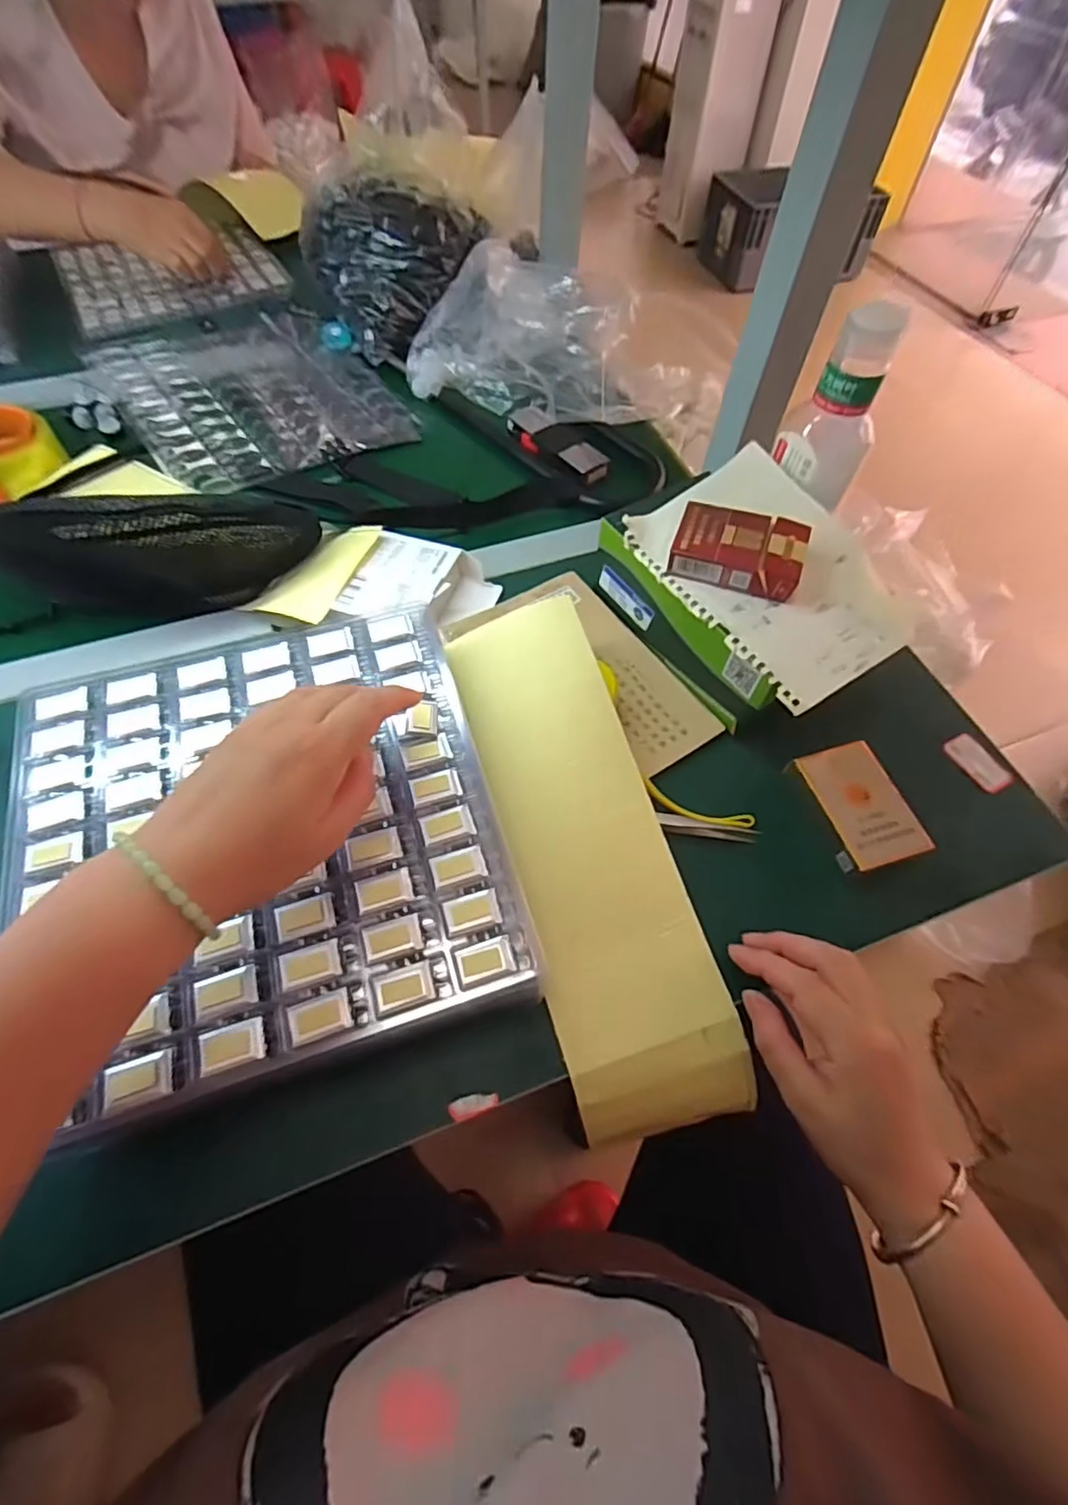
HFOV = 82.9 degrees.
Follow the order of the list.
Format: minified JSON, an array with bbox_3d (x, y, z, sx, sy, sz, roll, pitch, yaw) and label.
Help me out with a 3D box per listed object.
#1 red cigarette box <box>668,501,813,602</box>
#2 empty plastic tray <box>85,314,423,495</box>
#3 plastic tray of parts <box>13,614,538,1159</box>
[{"bbox_3d":[0.147,-0.146,0.437,0.089,0.025,0.058,19,62,10],"label":"red cigarette box"},{"bbox_3d":[-0.305,-0.395,0.661,0.260,0.034,0.285,-32,66,-17],"label":"empty plastic tray"},{"bbox_3d":[-0.158,0.042,0.359,0.268,0.022,0.274,-15,62,-9],"label":"plastic tray of parts"}]

